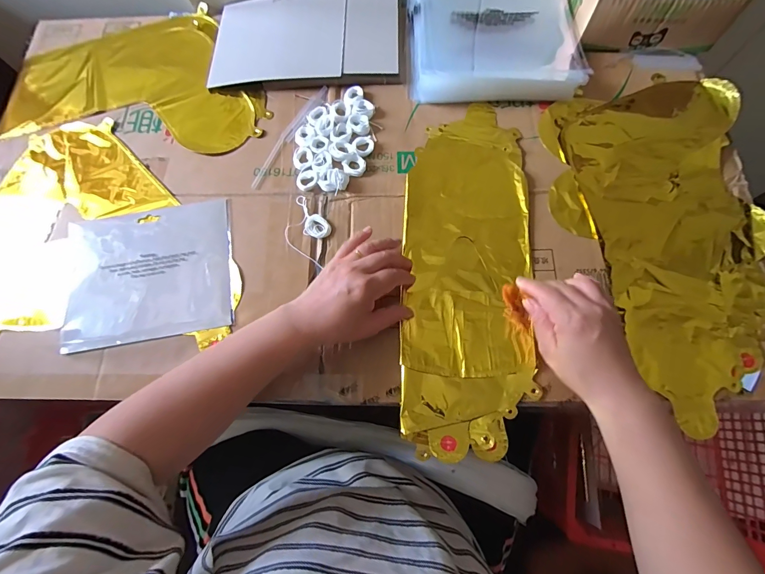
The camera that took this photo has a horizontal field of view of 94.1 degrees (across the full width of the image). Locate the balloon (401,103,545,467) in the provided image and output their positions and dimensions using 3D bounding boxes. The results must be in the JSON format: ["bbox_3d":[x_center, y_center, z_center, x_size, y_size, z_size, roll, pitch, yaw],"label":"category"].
[{"bbox_3d":[0.099,-0.027,0.417,0.145,0.018,0.412,5,75,4],"label":"balloon"}]

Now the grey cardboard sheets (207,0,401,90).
[{"bbox_3d":[-0.111,-0.363,0.512,0.264,0.015,0.163,0,74,2],"label":"grey cardboard sheets"}]

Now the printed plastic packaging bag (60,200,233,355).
[{"bbox_3d":[-0.279,-0.018,0.425,0.193,0.010,0.161,-10,74,-1],"label":"printed plastic packaging bag"}]

